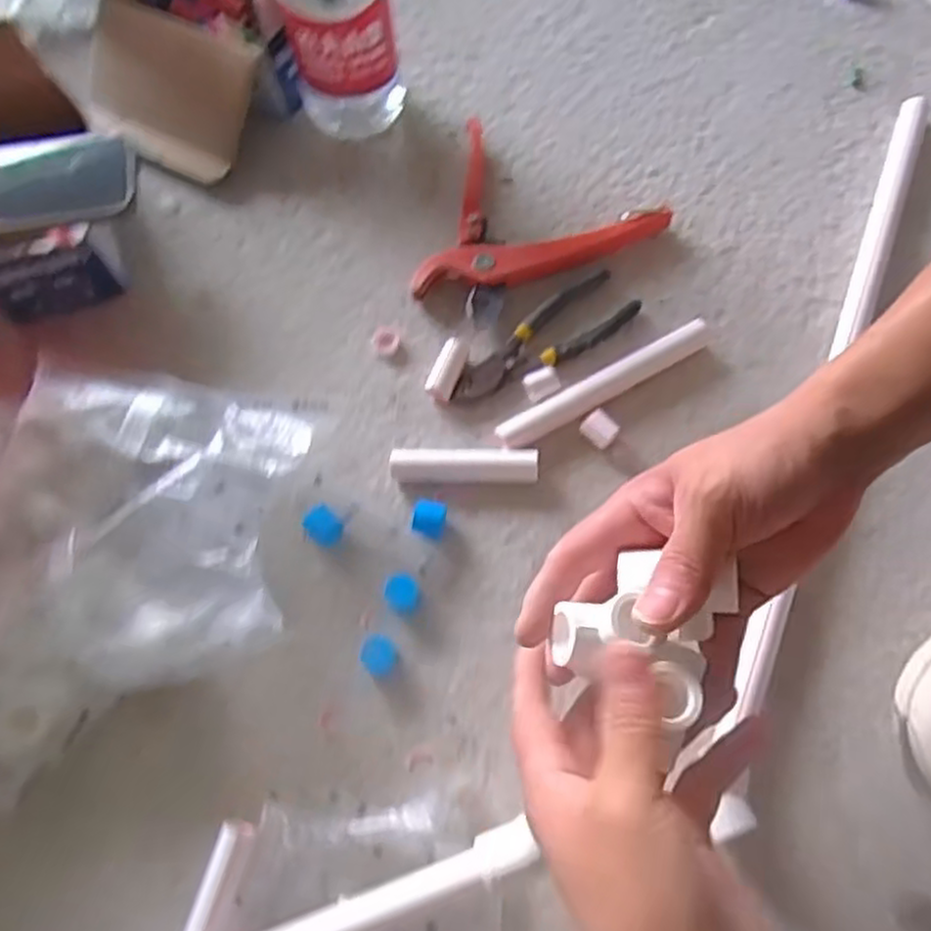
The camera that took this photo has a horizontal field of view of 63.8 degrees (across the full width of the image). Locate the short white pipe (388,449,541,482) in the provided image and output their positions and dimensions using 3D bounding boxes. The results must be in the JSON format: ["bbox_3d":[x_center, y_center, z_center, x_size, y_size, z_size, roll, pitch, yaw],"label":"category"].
[{"bbox_3d":[-0.001,0.001,0.532,0.103,0.018,0.023,1,68,3],"label":"short white pipe"}]

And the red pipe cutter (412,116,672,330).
[{"bbox_3d":[0.037,-0.180,0.593,0.181,0.021,0.163,33,73,14],"label":"red pipe cutter"}]

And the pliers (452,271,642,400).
[{"bbox_3d":[0.059,-0.093,0.566,0.156,0.020,0.047,-35,71,-11],"label":"pliers"}]

